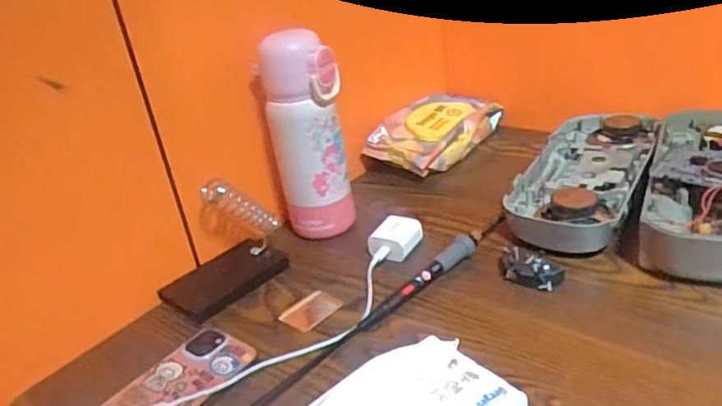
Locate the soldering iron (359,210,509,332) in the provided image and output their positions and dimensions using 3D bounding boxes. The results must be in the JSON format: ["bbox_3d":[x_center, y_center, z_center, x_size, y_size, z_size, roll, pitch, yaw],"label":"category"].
[{"bbox_3d":[0.071,0.060,0.561,0.188,0.023,0.016,-29,33,-34],"label":"soldering iron"}]

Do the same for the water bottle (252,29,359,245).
[{"bbox_3d":[-0.051,-0.061,0.609,0.056,0.212,0.064,19,38,42],"label":"water bottle"}]

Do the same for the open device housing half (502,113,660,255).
[{"bbox_3d":[0.245,-0.031,0.655,0.118,0.047,0.253,10,33,32],"label":"open device housing half"}]

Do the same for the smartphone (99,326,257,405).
[{"bbox_3d":[-0.151,0.146,0.465,0.065,0.015,0.140,21,37,30],"label":"smartphone"}]

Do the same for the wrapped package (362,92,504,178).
[{"bbox_3d":[0.097,-0.096,0.783,0.101,0.031,0.200,30,48,24],"label":"wrapped package"}]

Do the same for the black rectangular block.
[{"bbox_3d":[-0.133,0.072,0.595,0.068,0.017,0.113,13,34,36],"label":"black rectangular block"}]

